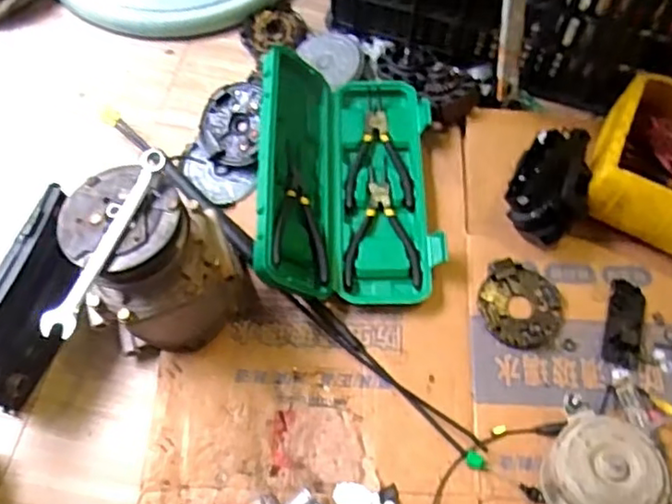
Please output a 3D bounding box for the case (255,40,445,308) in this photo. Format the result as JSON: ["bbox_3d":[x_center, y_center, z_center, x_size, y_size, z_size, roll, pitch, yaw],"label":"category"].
[{"bbox_3d":[0.014,-0.092,0.747,0.194,0.103,0.298,-1,65,-2],"label":"case"}]

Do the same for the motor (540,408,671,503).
[{"bbox_3d":[0.250,0.207,0.604,0.107,0.073,0.111,1,64,-1],"label":"motor"}]

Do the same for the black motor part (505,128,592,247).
[{"bbox_3d":[0.240,-0.073,0.729,0.084,0.082,0.127,23,66,9],"label":"black motor part"}]

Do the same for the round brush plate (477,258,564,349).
[{"bbox_3d":[0.202,0.058,0.709,0.091,0.014,0.089,1,64,-1],"label":"round brush plate"}]

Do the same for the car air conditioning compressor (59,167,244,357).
[{"bbox_3d":[-0.167,0.018,0.630,0.140,0.196,0.119,-8,65,-5],"label":"car air conditioning compressor"}]

